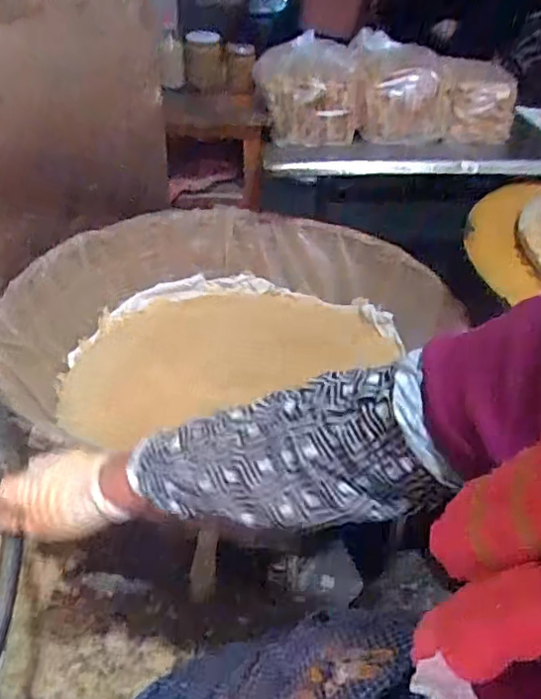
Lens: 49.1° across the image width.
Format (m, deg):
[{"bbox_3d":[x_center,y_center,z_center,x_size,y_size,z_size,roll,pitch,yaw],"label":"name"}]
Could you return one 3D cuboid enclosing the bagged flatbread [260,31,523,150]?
[{"bbox_3d":[0.237,-0.565,1.284,0.533,0.181,0.210,-2,37,-4],"label":"bagged flatbread"}]

